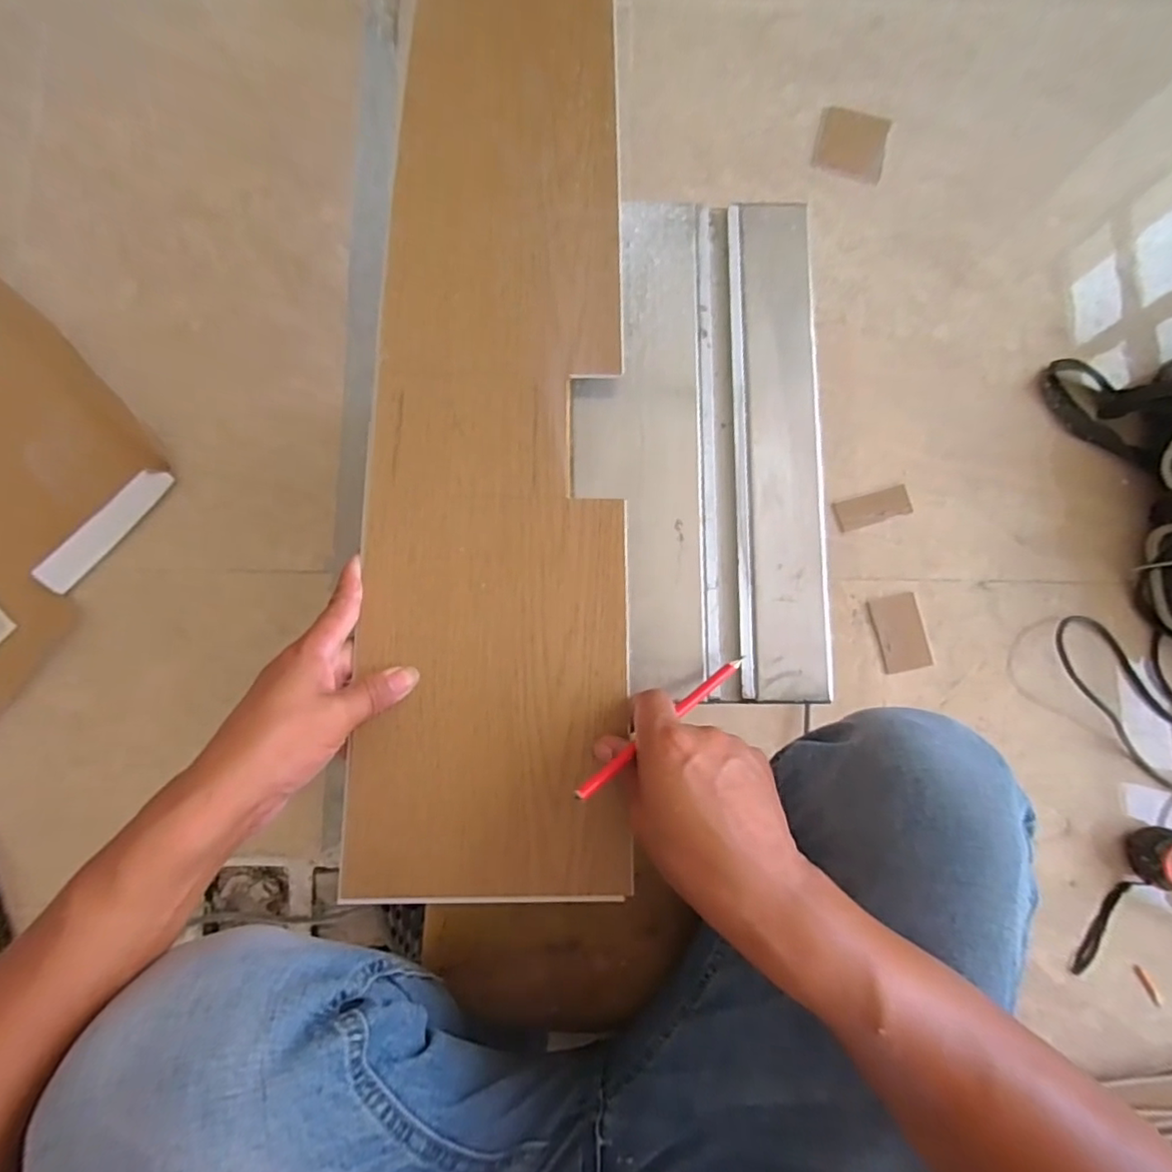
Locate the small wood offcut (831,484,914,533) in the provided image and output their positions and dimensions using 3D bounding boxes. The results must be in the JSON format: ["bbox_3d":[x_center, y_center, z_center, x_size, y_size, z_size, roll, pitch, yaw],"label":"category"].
[{"bbox_3d":[0.355,-0.096,0.716,0.090,0.009,0.038,-15,84,-2],"label":"small wood offcut"}]

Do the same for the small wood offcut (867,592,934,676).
[{"bbox_3d":[0.377,0.056,0.694,0.057,0.004,0.088,-11,84,-2],"label":"small wood offcut"}]

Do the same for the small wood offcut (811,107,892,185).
[{"bbox_3d":[0.355,-0.589,0.776,0.094,0.011,0.092,17,84,1],"label":"small wood offcut"}]

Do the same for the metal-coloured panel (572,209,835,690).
[{"bbox_3d":[0.086,-0.109,0.441,0.184,0.007,0.380,0,84,-1],"label":"metal-coloured panel"}]

